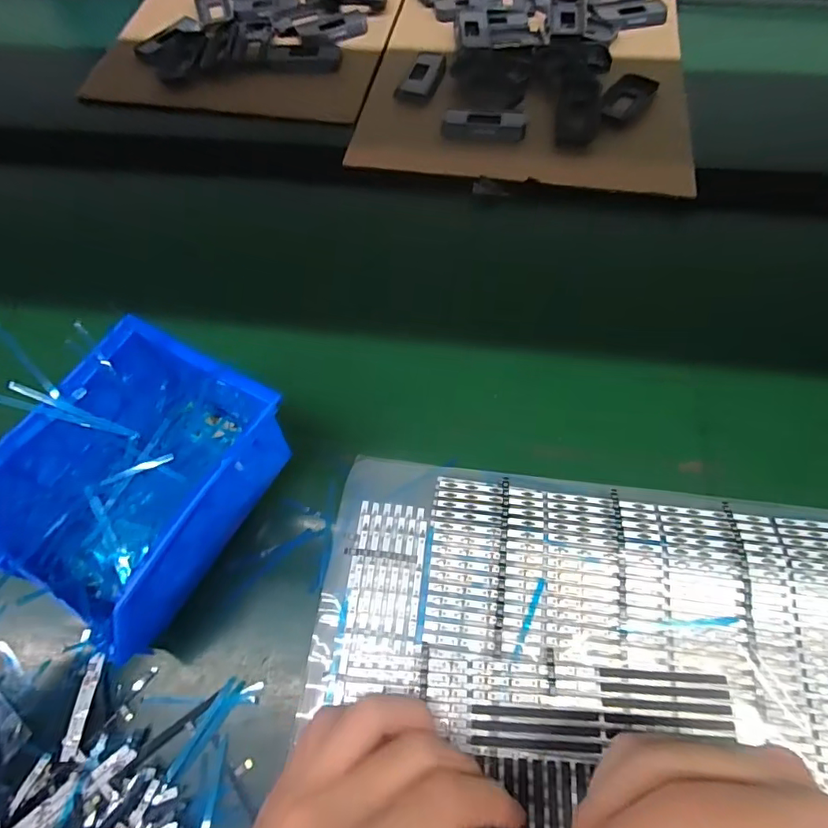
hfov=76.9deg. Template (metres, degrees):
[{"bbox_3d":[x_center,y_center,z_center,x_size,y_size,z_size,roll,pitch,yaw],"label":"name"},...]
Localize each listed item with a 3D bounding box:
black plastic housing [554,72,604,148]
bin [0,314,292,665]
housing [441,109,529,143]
[{"bbox_3d":[0.150,-0.279,0.475,0.036,0.015,0.085,11,63,8],"label":"black plastic housing"},{"bbox_3d":[-0.143,0.038,0.279,0.104,0.075,0.132,27,67,15],"label":"bin"},{"bbox_3d":[0.064,-0.263,0.473,0.074,0.011,0.029,5,63,5],"label":"housing"}]

